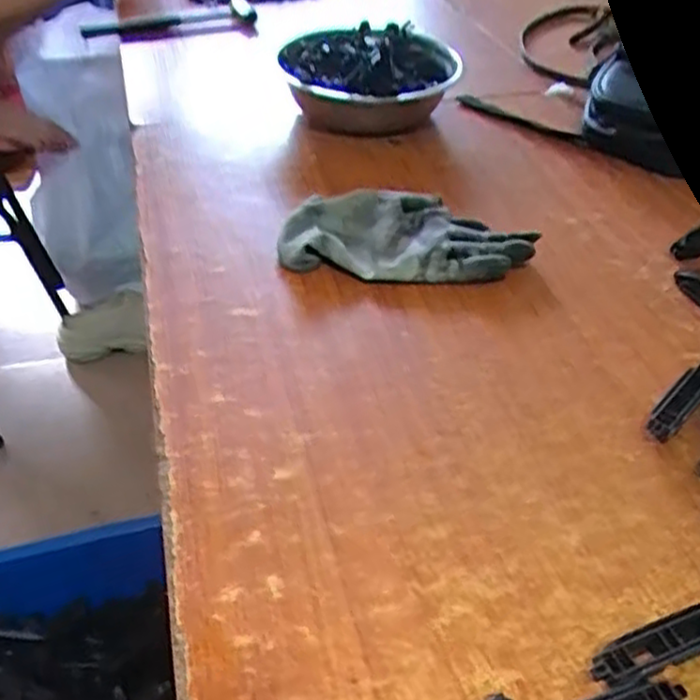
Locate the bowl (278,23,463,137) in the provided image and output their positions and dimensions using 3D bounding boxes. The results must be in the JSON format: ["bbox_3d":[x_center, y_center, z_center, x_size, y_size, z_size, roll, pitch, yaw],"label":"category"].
[{"bbox_3d":[0.024,-0.300,0.822,0.182,0.085,0.186,0,41,0],"label":"bowl"}]

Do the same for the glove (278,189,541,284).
[{"bbox_3d":[0.044,-0.095,0.620,0.200,0.034,0.102,-4,41,-6],"label":"glove"}]

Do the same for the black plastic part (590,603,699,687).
[{"bbox_3d":[0.152,0.145,0.357,0.079,0.020,0.019,-14,43,-17],"label":"black plastic part"}]

